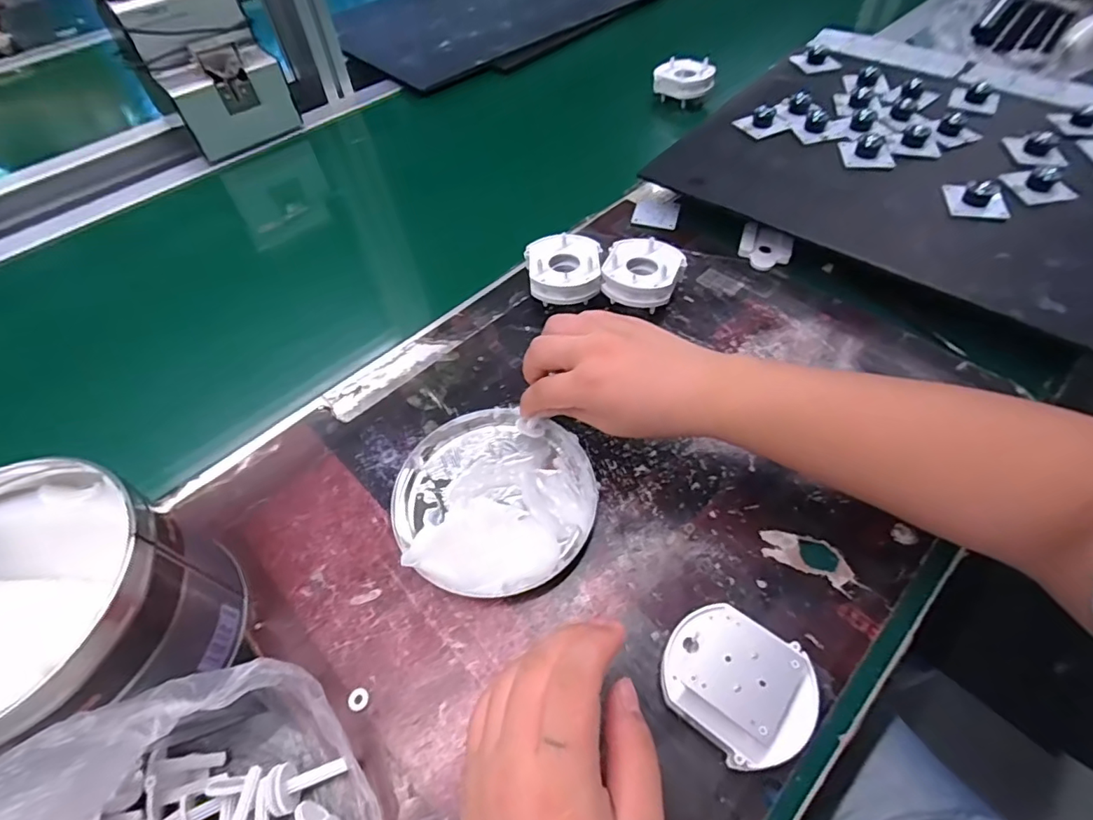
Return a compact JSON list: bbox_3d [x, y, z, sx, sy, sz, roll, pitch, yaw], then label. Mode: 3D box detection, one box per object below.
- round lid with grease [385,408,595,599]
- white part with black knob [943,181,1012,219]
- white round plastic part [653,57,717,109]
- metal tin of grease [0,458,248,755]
[{"bbox_3d":[-0.035,0.052,0.342,0.128,0.027,0.123,-2,54,2],"label":"round lid with grease"},{"bbox_3d":[0.369,-0.184,0.454,0.045,0.018,0.045,18,57,15],"label":"white part with black knob"},{"bbox_3d":[0.167,-0.401,0.651,0.071,0.036,0.049,6,55,8],"label":"white round plastic part"},{"bbox_3d":[-0.241,0.102,0.272,0.124,0.102,0.118,-2,54,2],"label":"metal tin of grease"}]

